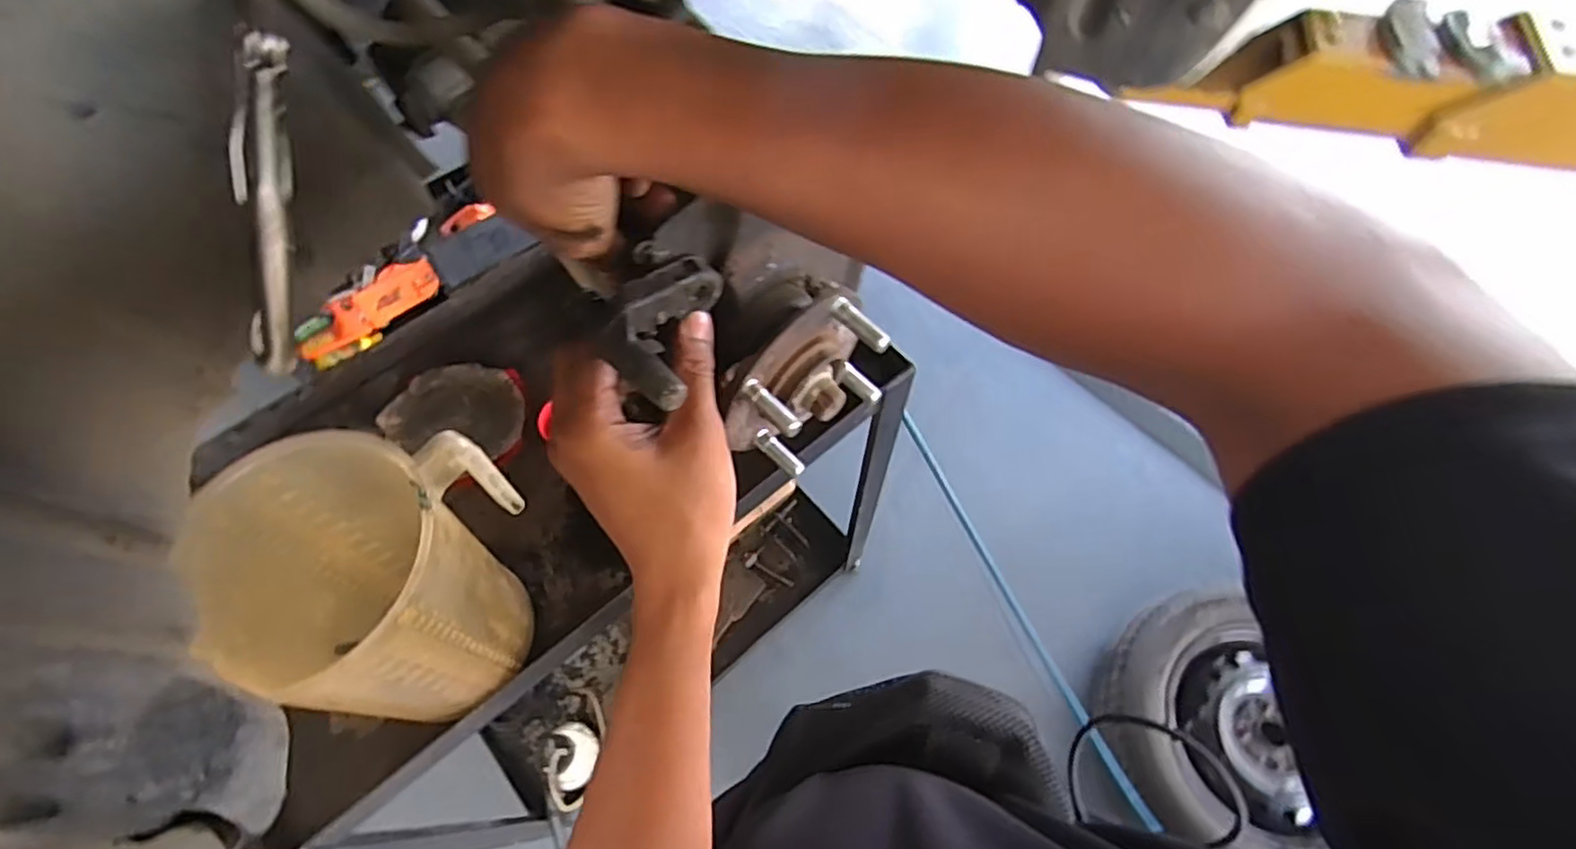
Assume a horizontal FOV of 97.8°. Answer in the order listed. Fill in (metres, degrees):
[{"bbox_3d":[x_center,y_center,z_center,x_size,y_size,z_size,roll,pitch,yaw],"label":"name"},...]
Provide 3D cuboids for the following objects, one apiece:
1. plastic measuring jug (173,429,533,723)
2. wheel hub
[{"bbox_3d":[-0.349,0.133,0.596,0.175,0.227,0.204,4,64,2],"label":"plastic measuring jug"},{"bbox_3d":[0.011,-0.018,0.405,0.098,0.092,0.048,-40,70,-17],"label":"wheel hub"}]

